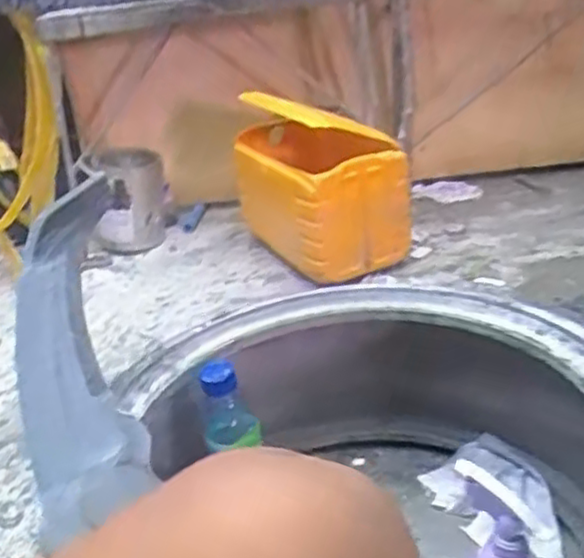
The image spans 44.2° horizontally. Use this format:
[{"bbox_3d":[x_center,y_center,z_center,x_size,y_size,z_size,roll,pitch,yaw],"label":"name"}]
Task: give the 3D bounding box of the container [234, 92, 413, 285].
[{"bbox_3d":[0.033,-0.211,1.563,0.231,0.322,0.471,-19,29,-21],"label":"container"}]

